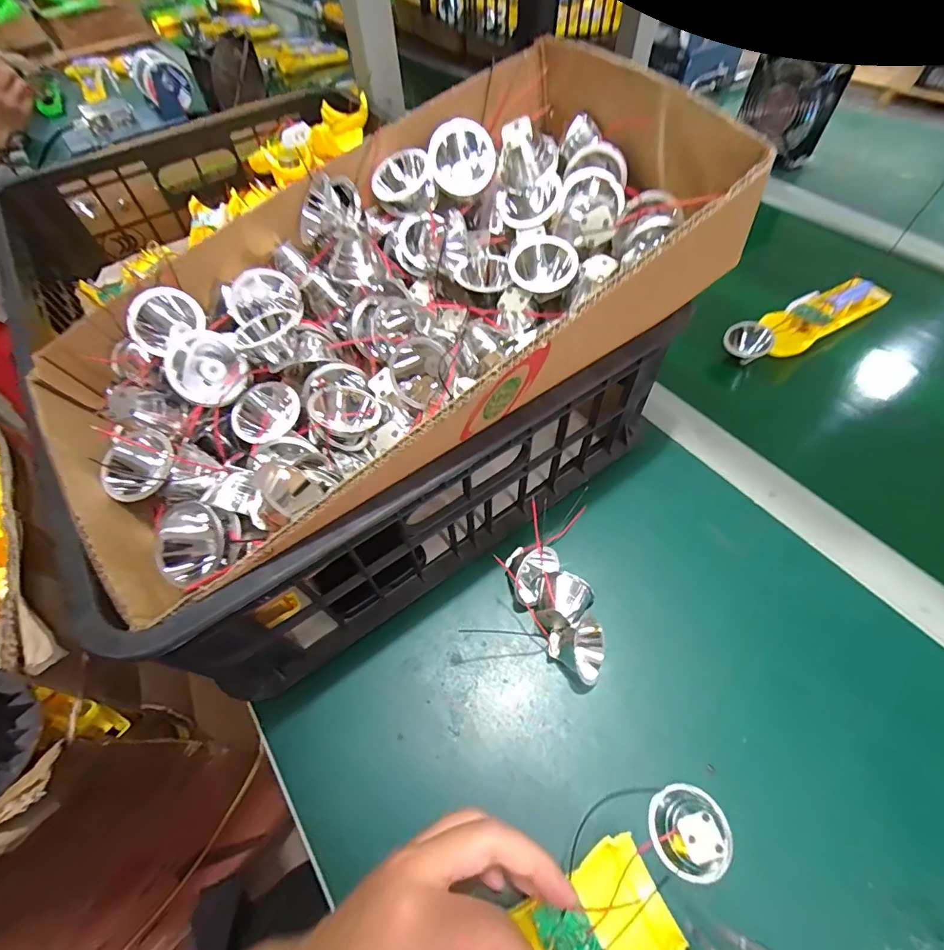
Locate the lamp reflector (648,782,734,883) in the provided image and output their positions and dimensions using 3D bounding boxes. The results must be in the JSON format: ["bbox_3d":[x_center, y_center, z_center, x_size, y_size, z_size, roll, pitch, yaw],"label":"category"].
[{"bbox_3d":[0.125,0.201,0.255,0.044,0.029,0.043,28,62,20],"label":"lamp reflector"}]

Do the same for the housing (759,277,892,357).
[{"bbox_3d":[0.373,-0.170,0.478,0.165,0.020,0.051,-24,59,-12],"label":"housing"}]

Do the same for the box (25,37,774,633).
[{"bbox_3d":[-0.055,-0.109,0.288,0.412,0.103,0.233,-30,60,-15],"label":"box"}]

